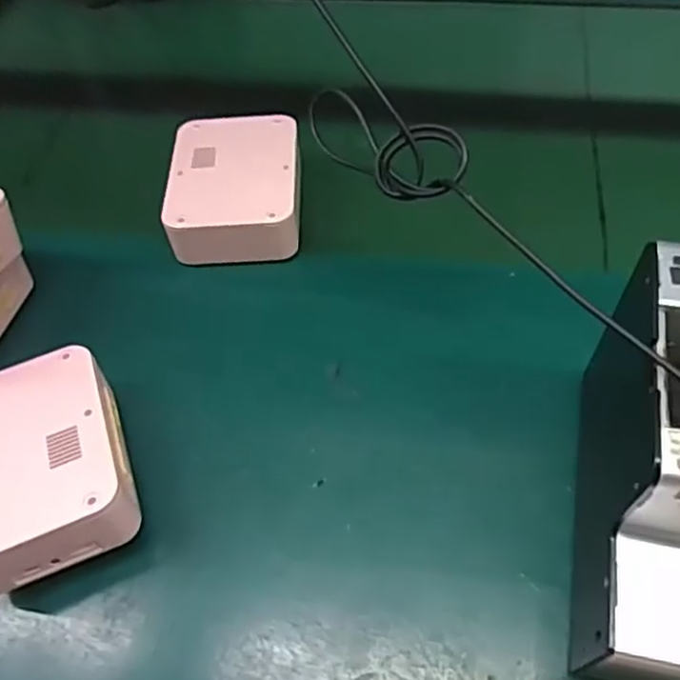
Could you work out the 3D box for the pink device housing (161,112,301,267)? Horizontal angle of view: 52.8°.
[{"bbox_3d":[-0.081,-0.122,0.540,0.098,0.041,0.126,-4,55,3],"label":"pink device housing"}]

